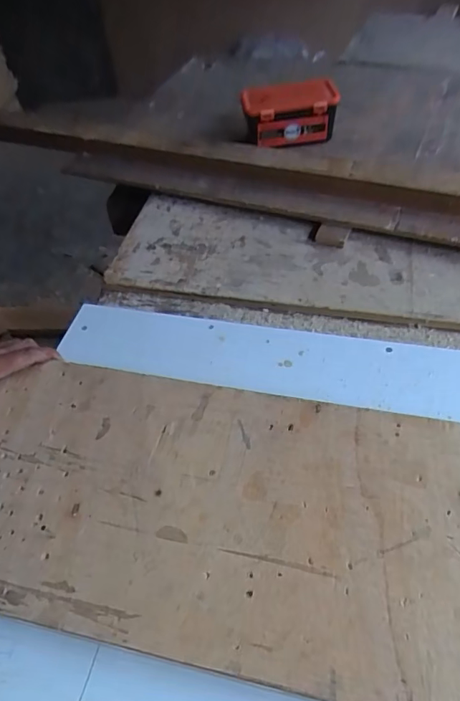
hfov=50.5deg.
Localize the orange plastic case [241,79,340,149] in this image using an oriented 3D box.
[{"bbox_3d":[0.093,-0.369,0.753,0.138,0.069,0.068,-10,51,-2],"label":"orange plastic case"}]

